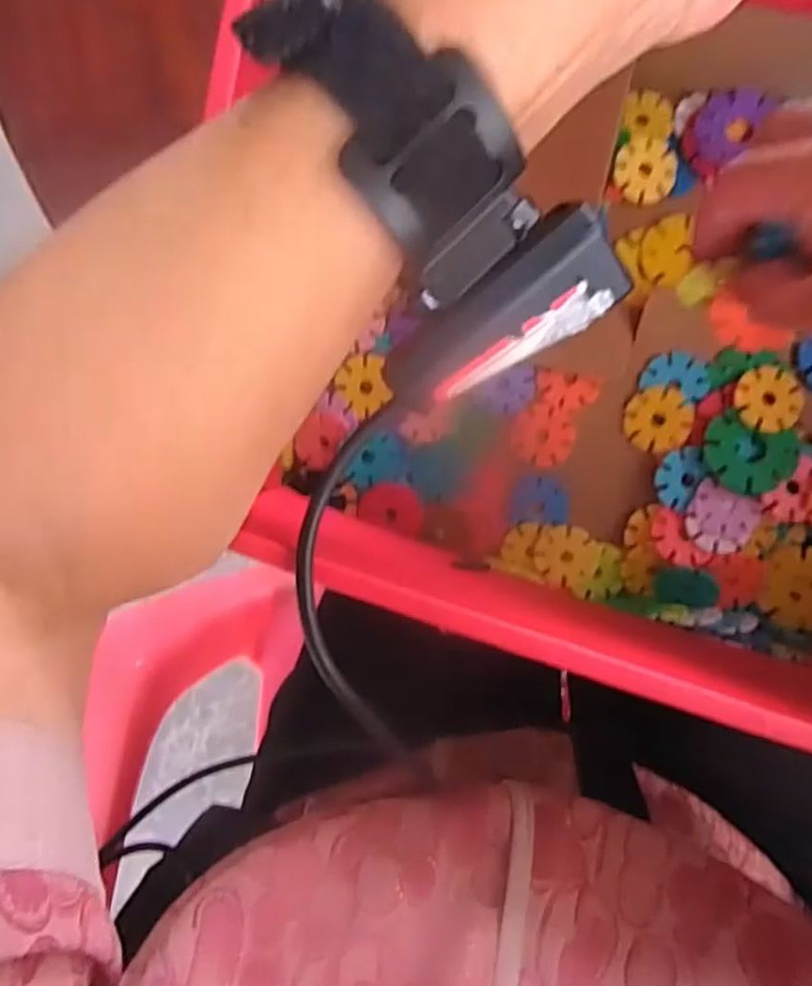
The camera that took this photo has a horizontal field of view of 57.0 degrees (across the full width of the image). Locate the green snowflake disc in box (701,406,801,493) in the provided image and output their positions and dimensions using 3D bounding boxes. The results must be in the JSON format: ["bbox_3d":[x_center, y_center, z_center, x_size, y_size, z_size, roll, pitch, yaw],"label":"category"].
[{"bbox_3d":[0.163,-0.018,0.356,0.042,0.005,0.035,20,86,8],"label":"green snowflake disc in box"}]

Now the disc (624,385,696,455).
[{"bbox_3d":[0.124,-0.036,0.367,0.032,0.004,0.032,3,99,21],"label":"disc"}]

